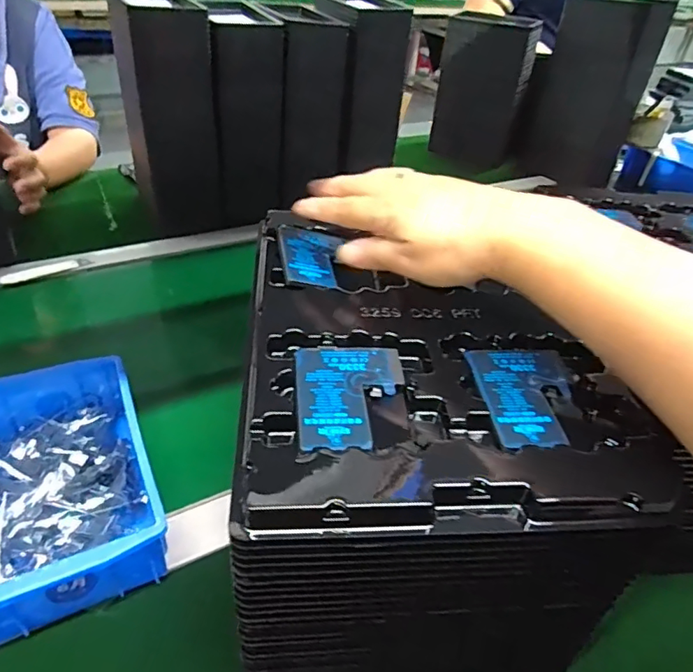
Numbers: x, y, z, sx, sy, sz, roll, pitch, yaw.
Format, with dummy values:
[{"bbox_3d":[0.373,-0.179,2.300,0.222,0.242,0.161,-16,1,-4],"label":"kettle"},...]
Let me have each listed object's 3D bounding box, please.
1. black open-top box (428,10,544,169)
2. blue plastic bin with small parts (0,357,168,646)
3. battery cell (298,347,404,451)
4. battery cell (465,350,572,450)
[{"bbox_3d":[0.272,-0.492,1.073,0.167,0.266,0.078,26,42,25],"label":"black open-top box"},{"bbox_3d":[-0.219,0.106,0.392,0.128,0.061,0.203,-15,42,-24],"label":"blue plastic bin with small parts"},{"bbox_3d":[0.004,0.030,0.282,0.057,0.004,0.076,1,38,-6],"label":"battery cell"},{"bbox_3d":[0.103,0.031,0.292,0.056,0.004,0.076,1,38,-6],"label":"battery cell"}]

